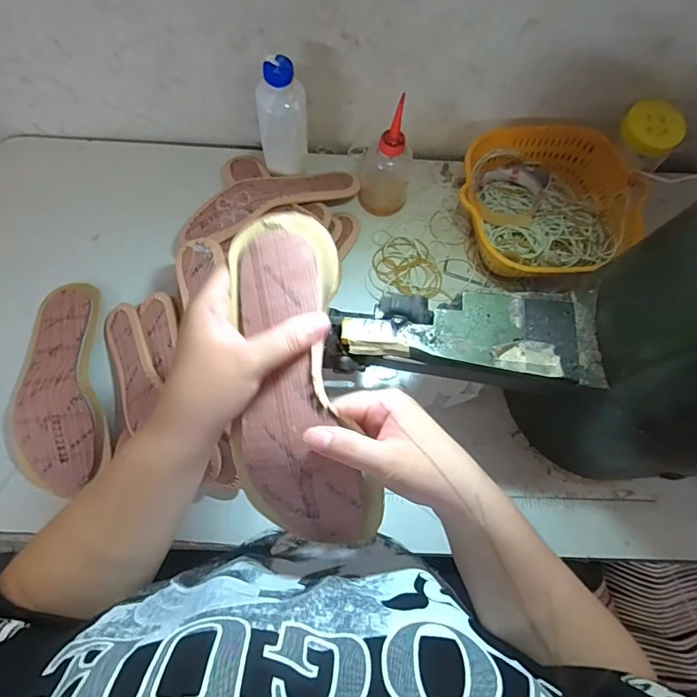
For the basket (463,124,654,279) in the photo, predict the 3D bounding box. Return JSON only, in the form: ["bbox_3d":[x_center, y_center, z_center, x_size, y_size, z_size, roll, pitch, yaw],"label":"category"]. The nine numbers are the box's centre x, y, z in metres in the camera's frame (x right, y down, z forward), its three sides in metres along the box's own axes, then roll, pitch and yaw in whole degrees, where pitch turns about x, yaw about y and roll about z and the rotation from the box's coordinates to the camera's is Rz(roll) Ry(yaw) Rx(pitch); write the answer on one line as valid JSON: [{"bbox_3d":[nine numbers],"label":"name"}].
[{"bbox_3d":[0.248,-0.181,0.589,0.209,0.085,0.190,0,73,-2],"label":"basket"}]

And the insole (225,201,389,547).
[{"bbox_3d":[-0.036,0.032,0.323,0.094,0.031,0.245,-7,98,-4],"label":"insole"}]

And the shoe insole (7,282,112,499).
[{"bbox_3d":[-0.340,0.039,0.529,0.103,0.027,0.244,-13,72,-8],"label":"shoe insole"}]

